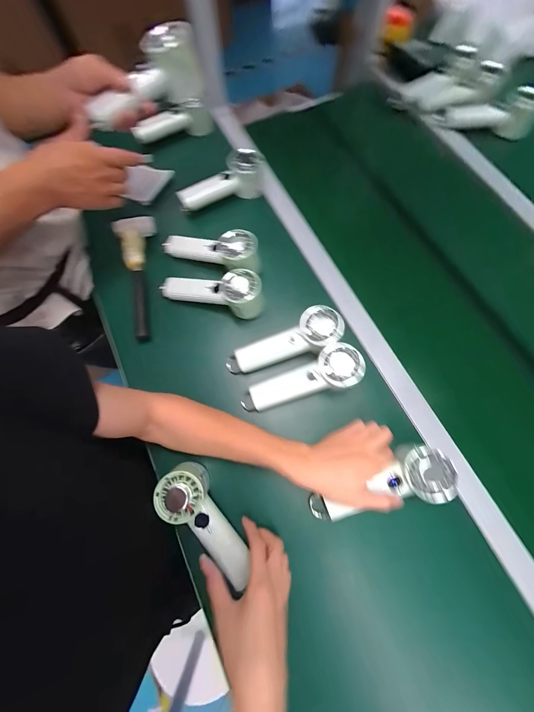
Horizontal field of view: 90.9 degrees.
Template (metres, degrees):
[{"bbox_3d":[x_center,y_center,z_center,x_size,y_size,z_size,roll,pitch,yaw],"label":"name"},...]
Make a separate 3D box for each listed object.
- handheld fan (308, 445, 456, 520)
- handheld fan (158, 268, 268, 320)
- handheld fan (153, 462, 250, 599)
[{"bbox_3d":[0.153,0.181,0.365,0.194,0.043,0.071,-27,72,11],"label":"handheld fan"},{"bbox_3d":[-0.094,-0.110,0.470,0.188,0.064,0.061,7,71,17],"label":"handheld fan"},{"bbox_3d":[-0.086,0.223,0.362,0.065,0.046,0.156,-37,86,-10],"label":"handheld fan"}]

